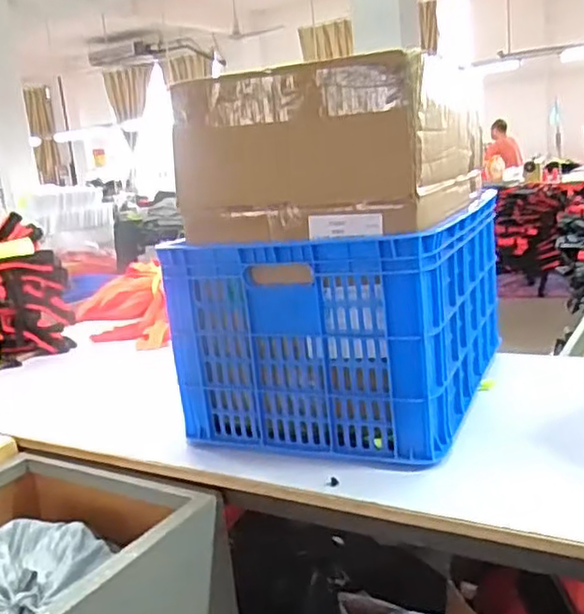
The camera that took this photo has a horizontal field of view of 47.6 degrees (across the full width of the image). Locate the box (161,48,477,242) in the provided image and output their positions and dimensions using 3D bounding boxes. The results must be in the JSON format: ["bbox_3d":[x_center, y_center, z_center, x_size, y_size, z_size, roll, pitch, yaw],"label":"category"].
[{"bbox_3d":[0.078,-0.244,1.022,0.378,0.219,0.385,0,13,25],"label":"box"}]

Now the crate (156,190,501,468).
[{"bbox_3d":[0.104,0.011,1.092,0.384,0.297,0.477,1,14,30],"label":"crate"}]

